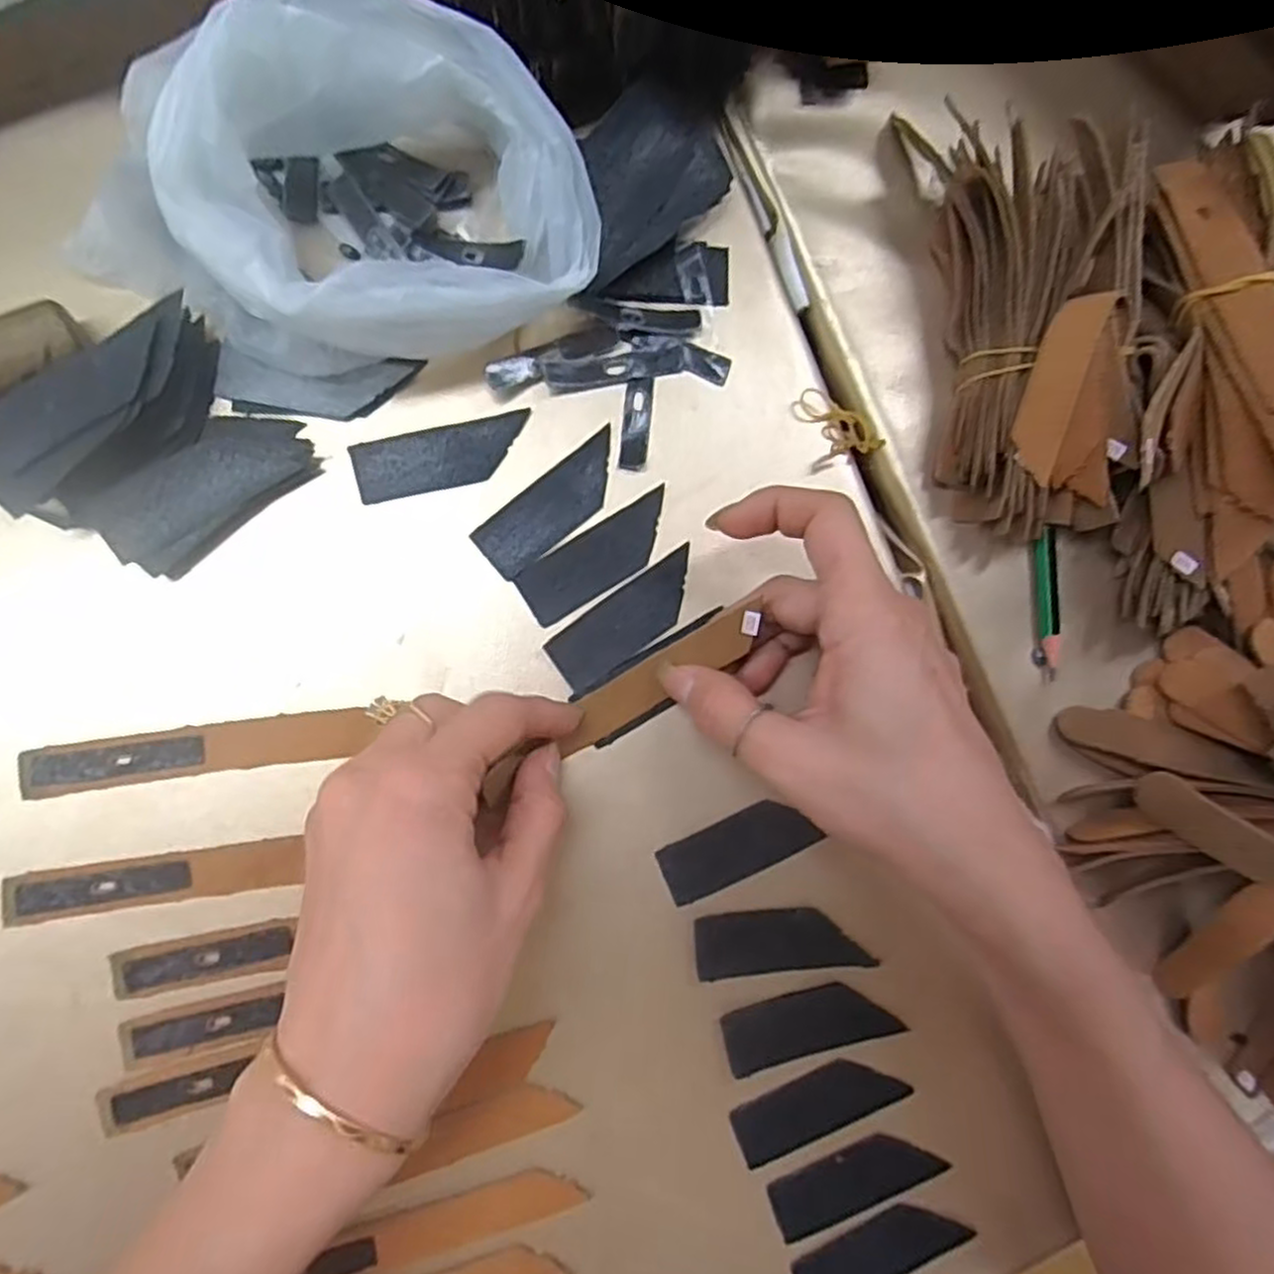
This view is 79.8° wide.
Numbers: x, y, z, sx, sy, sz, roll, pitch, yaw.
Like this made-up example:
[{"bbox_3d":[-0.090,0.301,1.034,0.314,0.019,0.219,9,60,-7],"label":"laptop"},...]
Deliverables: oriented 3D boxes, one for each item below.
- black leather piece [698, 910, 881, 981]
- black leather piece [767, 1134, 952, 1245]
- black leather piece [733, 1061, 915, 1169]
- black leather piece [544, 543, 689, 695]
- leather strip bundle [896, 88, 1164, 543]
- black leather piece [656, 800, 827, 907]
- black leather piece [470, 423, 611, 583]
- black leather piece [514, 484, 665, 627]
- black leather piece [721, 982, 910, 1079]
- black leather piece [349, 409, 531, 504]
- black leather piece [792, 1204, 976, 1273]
[{"bbox_3d":[0.054,0.113,0.281,0.066,0.004,0.022,0,82,-11],"label":"black leather piece"},{"bbox_3d":[0.081,0.200,0.279,0.063,0.004,0.022,-20,90,-8],"label":"black leather piece"},{"bbox_3d":[0.067,0.171,0.281,0.064,0.004,0.024,-21,90,-8],"label":"black leather piece"},{"bbox_3d":[-0.003,-0.006,0.284,0.063,0.004,0.022,-36,92,-7],"label":"black leather piece"},{"bbox_3d":[0.147,-0.121,0.283,0.069,0.048,0.164,-2,87,-7],"label":"leather strip bundle"},{"bbox_3d":[0.038,0.078,0.283,0.058,0.004,0.023,-23,90,-8],"label":"black leather piece"},{"bbox_3d":[-0.030,-0.049,0.282,0.063,0.004,0.022,-41,92,-7],"label":"black leather piece"},{"bbox_3d":[-0.013,-0.030,0.283,0.063,0.004,0.023,-32,91,-8],"label":"black leather piece"},{"bbox_3d":[0.064,0.143,0.280,0.064,0.004,0.023,-11,89,-8],"label":"black leather piece"},{"bbox_3d":[-0.071,-0.066,0.279,0.063,0.004,0.023,-14,89,-8],"label":"black leather piece"},{"bbox_3d":[0.090,0.227,0.280,0.064,0.005,0.026,-21,90,-8],"label":"black leather piece"}]

